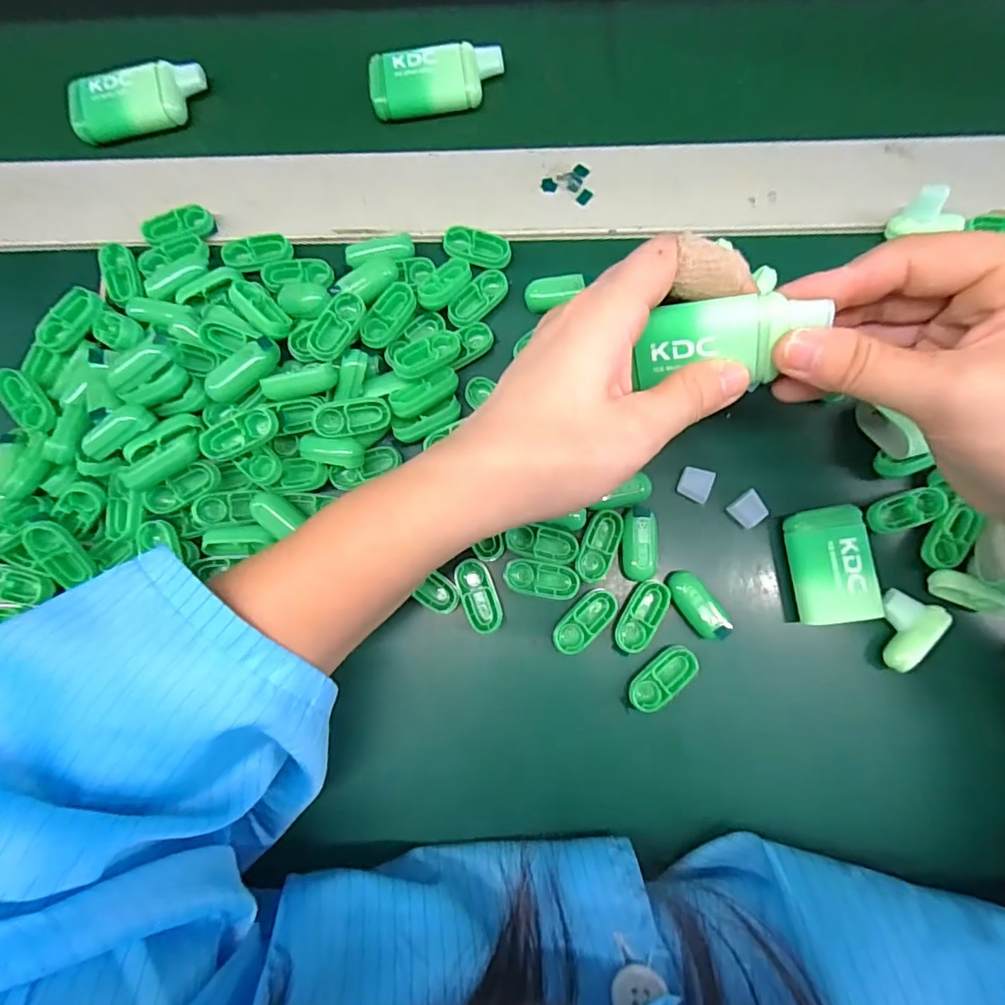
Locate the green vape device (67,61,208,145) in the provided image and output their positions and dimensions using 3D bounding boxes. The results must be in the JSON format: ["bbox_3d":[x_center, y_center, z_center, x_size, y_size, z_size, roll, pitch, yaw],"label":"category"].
[{"bbox_3d":[-0.197,-0.221,0.293,0.071,0.013,0.036,-19,81,-3],"label":"green vape device"}]

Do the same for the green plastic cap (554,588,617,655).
[{"bbox_3d":[0.037,0.054,0.246,0.016,0.007,0.033,42,83,6],"label":"green plastic cap"}]

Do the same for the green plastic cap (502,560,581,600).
[{"bbox_3d":[0.018,0.035,0.248,0.034,0.004,0.015,10,81,1],"label":"green plastic cap"}]

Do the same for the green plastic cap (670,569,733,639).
[{"bbox_3d":[0.088,0.047,0.246,0.015,0.013,0.032,-32,82,-5],"label":"green plastic cap"}]

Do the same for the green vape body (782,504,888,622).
[{"bbox_3d":[0.148,0.028,0.244,0.033,0.016,0.050,-6,81,-1],"label":"green vape body"}]

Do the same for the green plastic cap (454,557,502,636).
[{"bbox_3d":[-0.010,0.043,0.246,0.016,0.004,0.034,-21,81,-4],"label":"green plastic cap"}]

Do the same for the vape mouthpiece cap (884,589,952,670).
[{"bbox_3d":[0.177,0.056,0.241,0.023,0.014,0.032,41,83,6],"label":"vape mouthpiece cap"}]

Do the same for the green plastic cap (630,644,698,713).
[{"bbox_3d":[0.071,0.079,0.243,0.034,0.009,0.016,-41,83,-6],"label":"green plastic cap"}]

